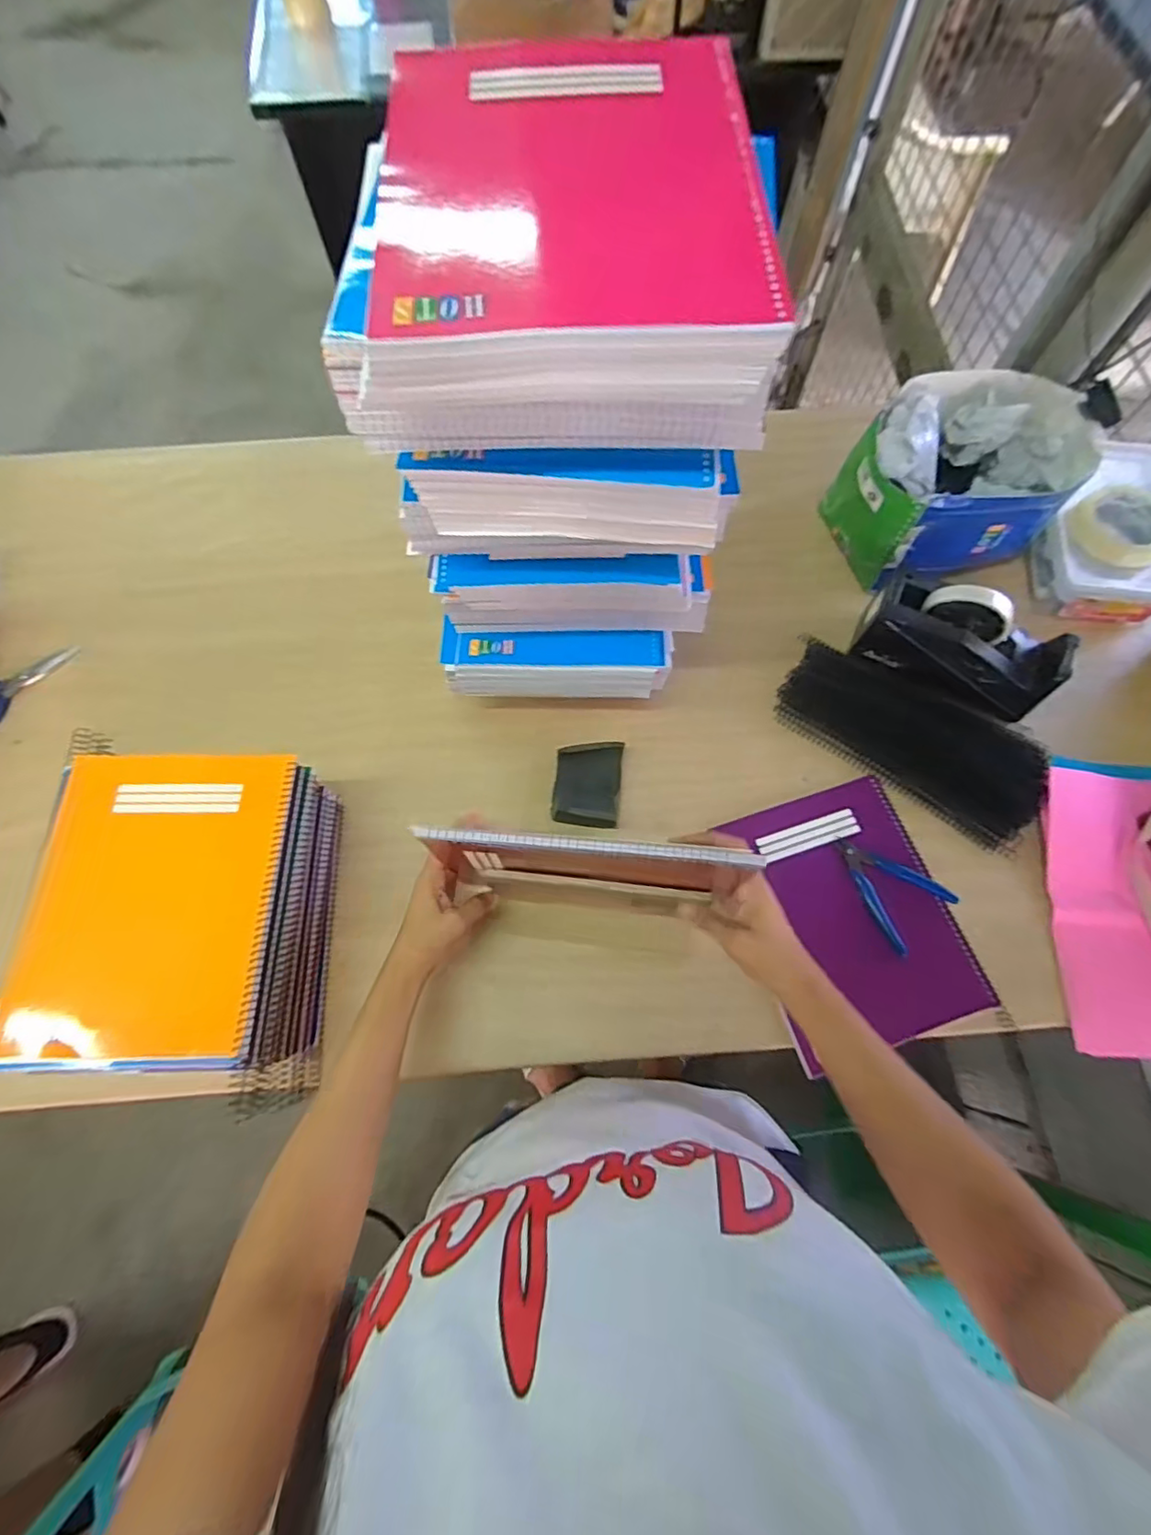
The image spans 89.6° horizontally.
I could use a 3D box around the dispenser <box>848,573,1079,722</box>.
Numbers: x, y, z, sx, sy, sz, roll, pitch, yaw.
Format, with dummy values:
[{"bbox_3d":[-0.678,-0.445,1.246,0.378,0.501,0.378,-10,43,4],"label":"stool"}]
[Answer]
[{"bbox_3d":[0.418,-0.131,0.637,0.198,0.097,0.081,25,72,9],"label":"dispenser"}]

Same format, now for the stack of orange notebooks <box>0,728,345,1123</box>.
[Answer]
[{"bbox_3d":[-0.351,0.138,0.536,0.219,0.148,0.293,0,70,0],"label":"stack of orange notebooks"}]

